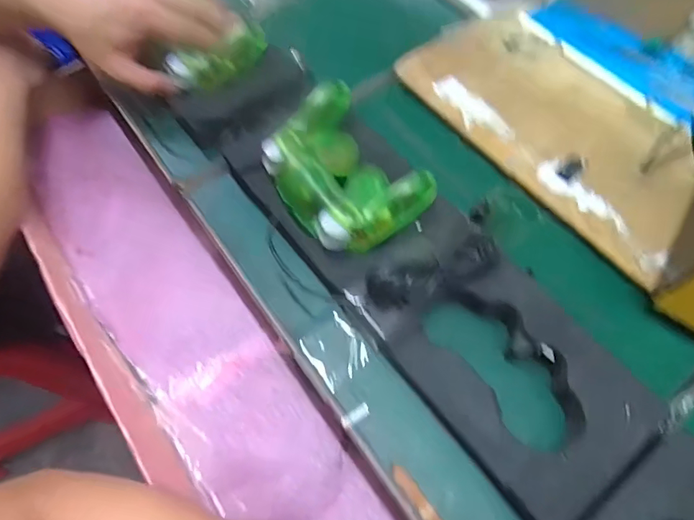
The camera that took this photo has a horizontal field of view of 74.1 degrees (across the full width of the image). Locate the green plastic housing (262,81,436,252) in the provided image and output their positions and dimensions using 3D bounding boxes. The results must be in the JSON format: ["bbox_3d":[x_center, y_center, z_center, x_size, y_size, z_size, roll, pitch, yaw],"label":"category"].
[{"bbox_3d":[-0.006,-0.068,0.389,0.096,0.055,0.135,-33,67,-17],"label":"green plastic housing"}]

